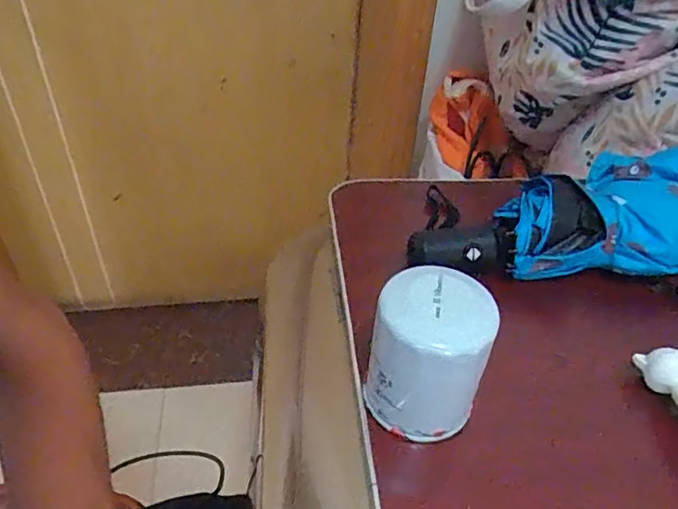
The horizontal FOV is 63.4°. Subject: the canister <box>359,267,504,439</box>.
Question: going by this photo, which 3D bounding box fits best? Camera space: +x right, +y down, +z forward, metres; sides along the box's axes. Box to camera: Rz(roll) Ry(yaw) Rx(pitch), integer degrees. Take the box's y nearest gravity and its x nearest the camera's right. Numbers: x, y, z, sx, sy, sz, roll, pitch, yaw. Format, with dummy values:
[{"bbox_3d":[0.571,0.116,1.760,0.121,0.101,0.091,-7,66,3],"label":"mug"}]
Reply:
[{"bbox_3d":[0.051,0.059,0.314,0.061,0.090,0.057,17,44,16],"label":"canister"}]

